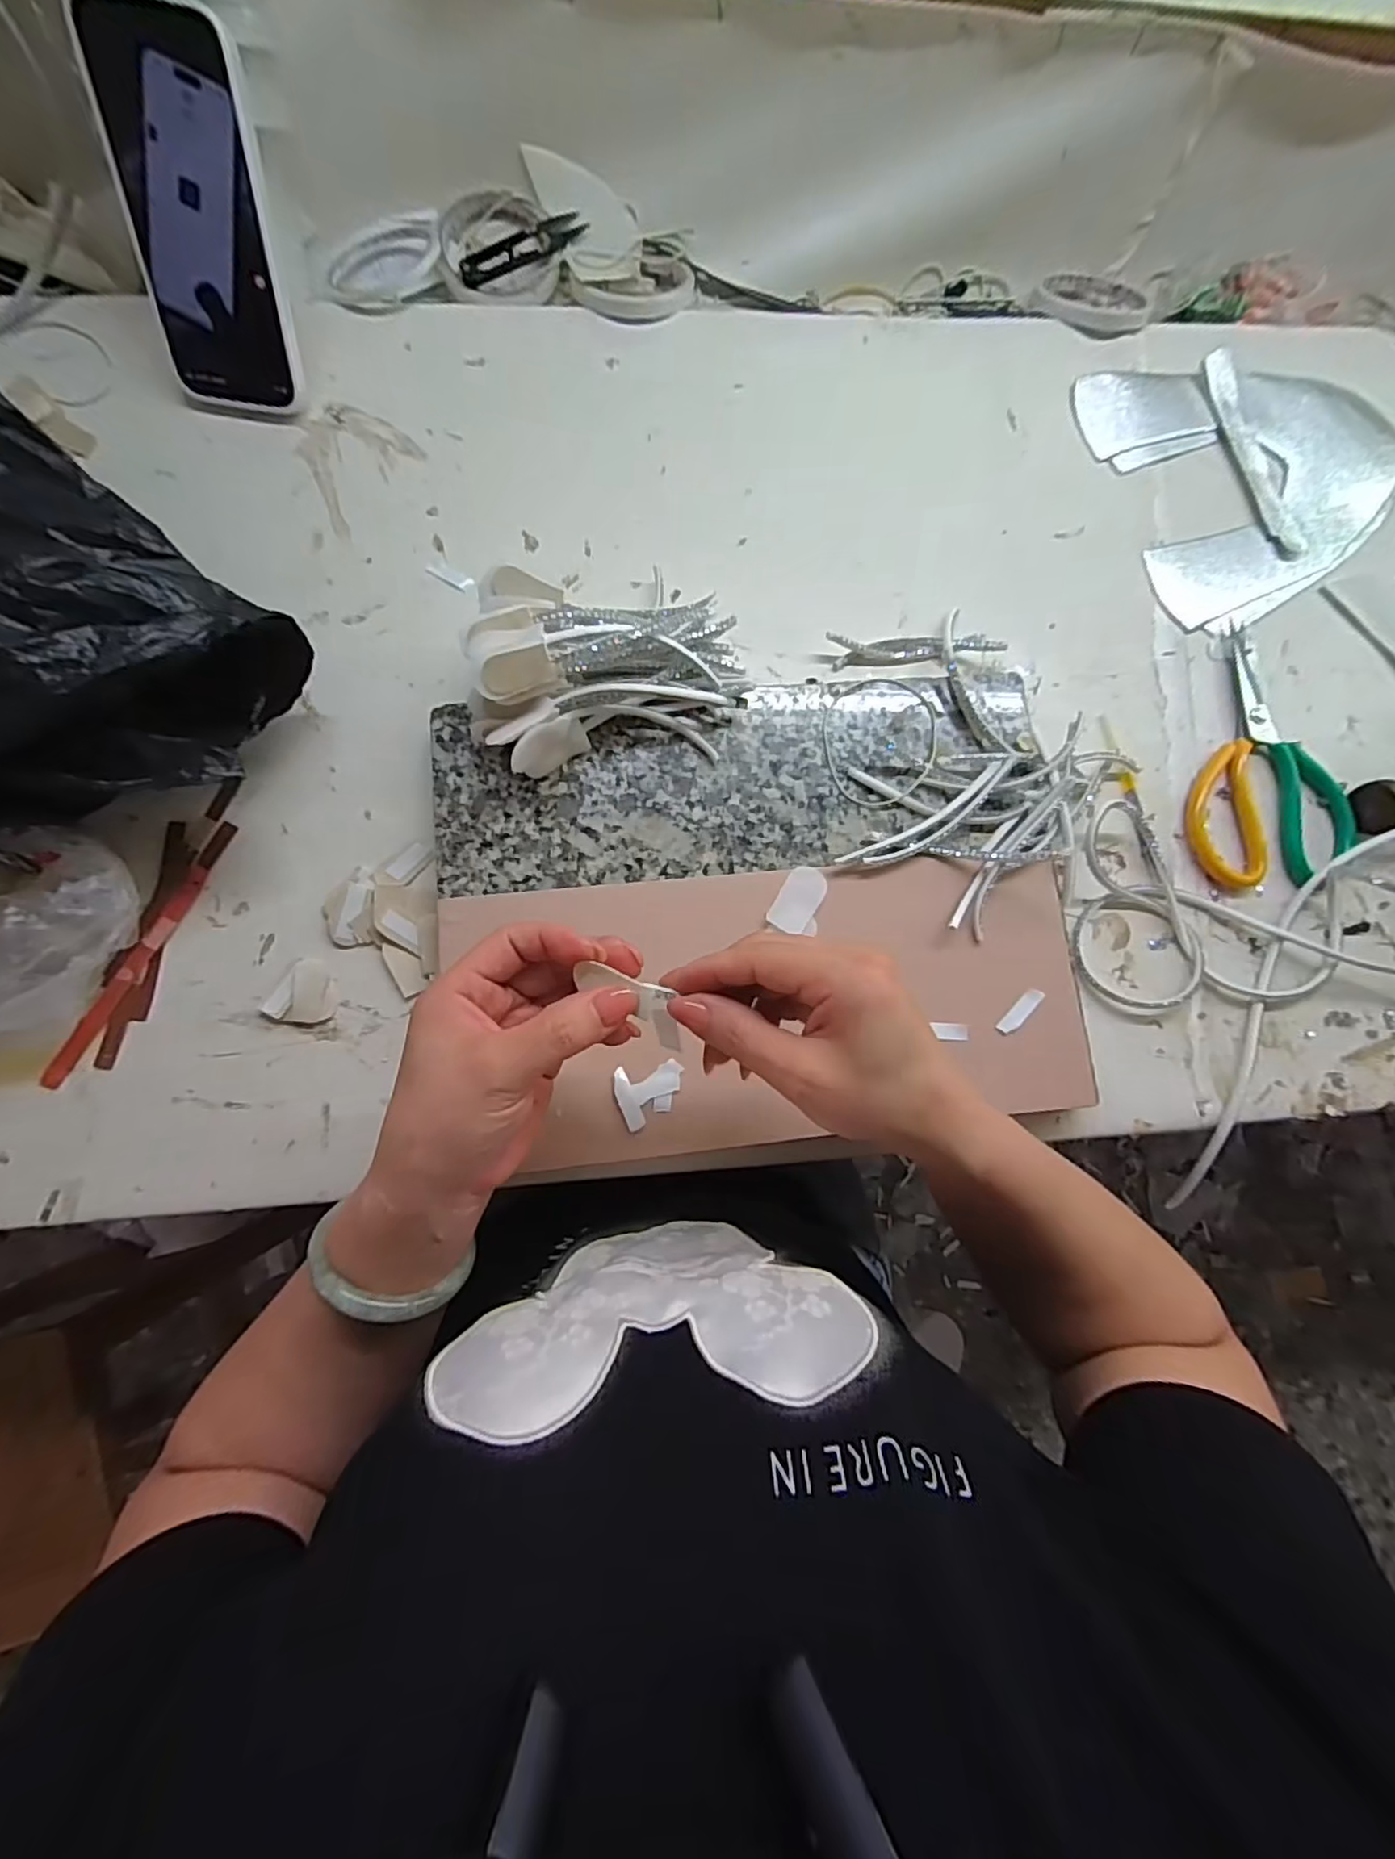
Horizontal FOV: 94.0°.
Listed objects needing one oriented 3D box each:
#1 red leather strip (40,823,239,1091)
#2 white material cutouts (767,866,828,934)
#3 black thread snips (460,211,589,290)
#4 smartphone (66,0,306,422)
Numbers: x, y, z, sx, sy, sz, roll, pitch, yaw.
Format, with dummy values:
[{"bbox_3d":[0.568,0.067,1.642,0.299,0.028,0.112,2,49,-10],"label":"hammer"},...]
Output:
[{"bbox_3d":[-0.324,0.013,0.381,0.013,0.008,0.172,27,81,1],"label":"red leather strip"},{"bbox_3d":[0.061,-0.019,0.390,0.024,0.004,0.043,30,75,12],"label":"white material cutouts"},{"bbox_3d":[-0.130,-0.504,0.482,0.100,0.009,0.023,-27,84,-7],"label":"black thread snips"},{"bbox_3d":[-0.294,-0.414,0.386,0.083,0.169,0.014,7,39,-3],"label":"smartphone"}]

